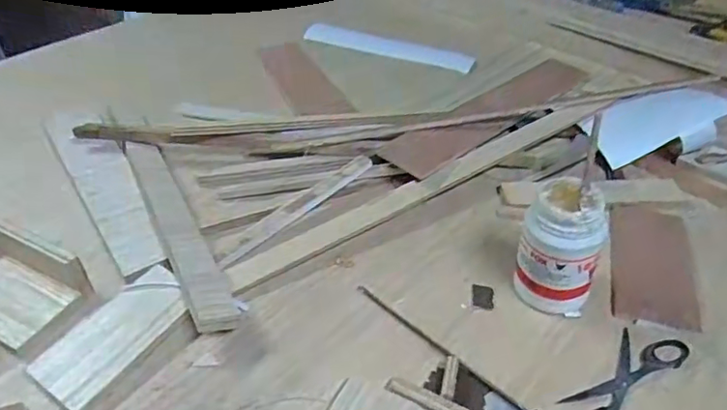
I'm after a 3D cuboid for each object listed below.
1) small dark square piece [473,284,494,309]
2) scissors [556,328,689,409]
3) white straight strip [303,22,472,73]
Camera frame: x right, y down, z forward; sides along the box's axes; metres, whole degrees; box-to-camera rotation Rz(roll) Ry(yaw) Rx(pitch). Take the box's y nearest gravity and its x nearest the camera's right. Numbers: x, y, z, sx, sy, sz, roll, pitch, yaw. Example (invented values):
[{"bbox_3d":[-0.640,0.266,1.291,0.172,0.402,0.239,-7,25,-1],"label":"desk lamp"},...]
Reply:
[{"bbox_3d":[0.131,0.100,0.619,0.022,0.004,0.032,7,42,6],"label":"small dark square piece"},{"bbox_3d":[0.248,0.171,0.541,0.168,0.009,0.057,-30,50,-31],"label":"scissors"},{"bbox_3d":[0.046,-0.300,1.080,0.332,0.021,0.044,16,43,17],"label":"white straight strip"}]

